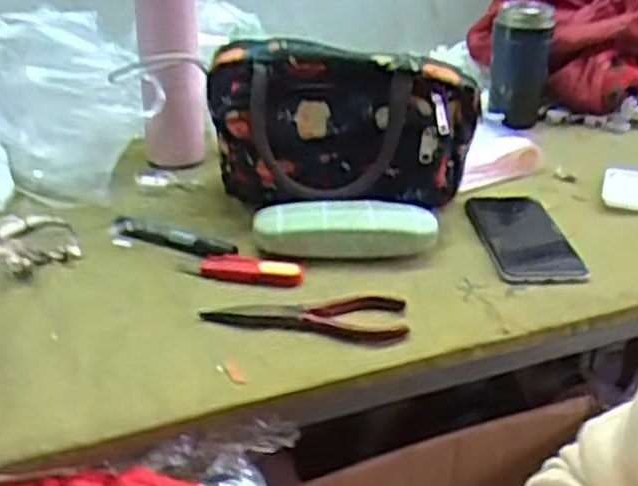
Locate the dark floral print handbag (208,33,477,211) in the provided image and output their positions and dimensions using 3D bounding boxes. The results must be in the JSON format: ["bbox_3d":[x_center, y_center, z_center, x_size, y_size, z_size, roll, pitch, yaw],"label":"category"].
[{"bbox_3d":[0.017,-0.101,0.741,0.248,0.148,0.088,6,27,8],"label":"dark floral print handbag"}]

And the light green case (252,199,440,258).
[{"bbox_3d":[0.022,-0.013,0.701,0.154,0.032,0.061,0,27,-3],"label":"light green case"}]

